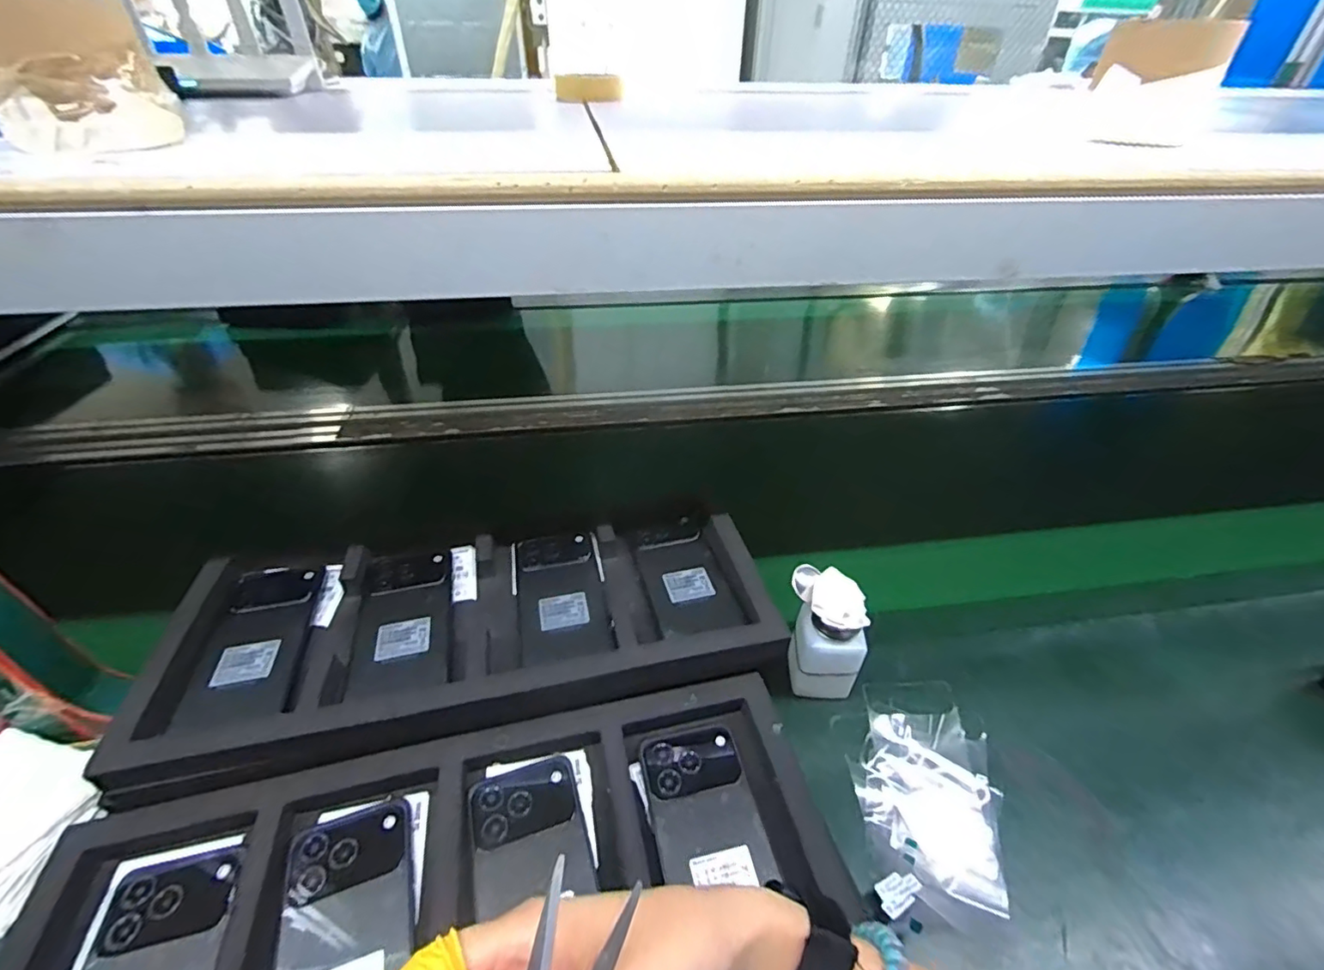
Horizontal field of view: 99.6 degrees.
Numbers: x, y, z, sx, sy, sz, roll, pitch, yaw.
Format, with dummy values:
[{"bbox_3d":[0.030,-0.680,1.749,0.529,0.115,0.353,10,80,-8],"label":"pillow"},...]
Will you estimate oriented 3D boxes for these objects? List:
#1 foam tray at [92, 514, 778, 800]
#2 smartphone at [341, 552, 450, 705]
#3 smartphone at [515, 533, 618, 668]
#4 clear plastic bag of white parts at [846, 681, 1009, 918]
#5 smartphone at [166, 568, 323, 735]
[{"bbox_3d":[-0.151,0.110,0.484,0.474,0.040,0.224,-7,37,-10],"label":"foam tray"},{"bbox_3d":[-0.218,0.113,0.472,0.072,0.016,0.154,-10,40,-14],"label":"smartphone"},{"bbox_3d":[-0.090,0.095,0.500,0.074,0.007,0.146,-7,39,-12],"label":"smartphone"},{"bbox_3d":[0.215,0.233,0.452,0.104,0.013,0.151,10,48,19],"label":"clear plastic bag of white parts"},{"bbox_3d":[-0.325,0.123,0.451,0.066,0.012,0.158,-9,38,-14],"label":"smartphone"}]

